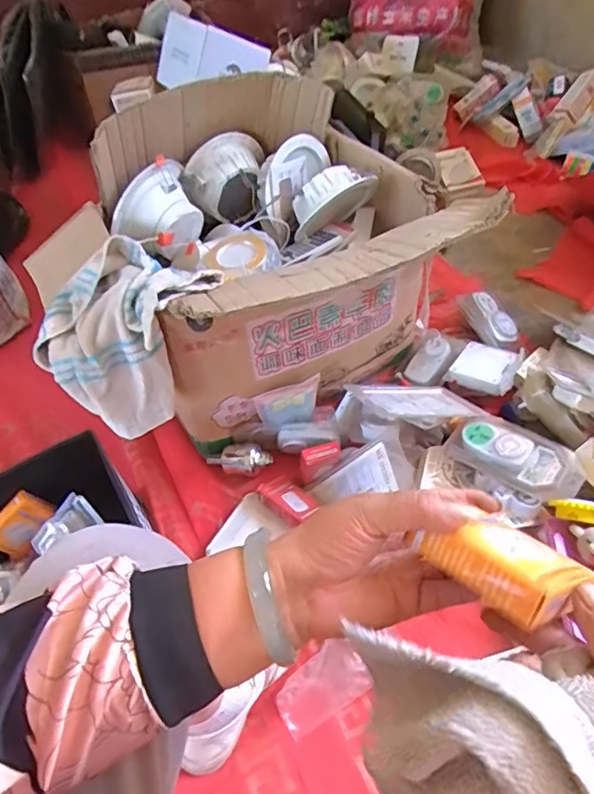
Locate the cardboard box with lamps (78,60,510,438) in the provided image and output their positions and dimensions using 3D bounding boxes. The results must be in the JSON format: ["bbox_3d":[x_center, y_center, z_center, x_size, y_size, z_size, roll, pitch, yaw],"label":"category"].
[{"bbox_3d":[-0.014,-0.197,0.863,0.439,0.415,0.440,-20,53,-13],"label":"cardboard box with lamps"}]

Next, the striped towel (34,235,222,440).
[{"bbox_3d":[-0.234,-0.084,0.725,0.212,0.191,0.184,27,58,22],"label":"striped towel"}]

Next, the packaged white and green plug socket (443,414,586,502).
[{"bbox_3d":[0.330,0.085,0.825,0.190,0.039,0.102,28,58,22],"label":"packaged white and green plug socket"}]

